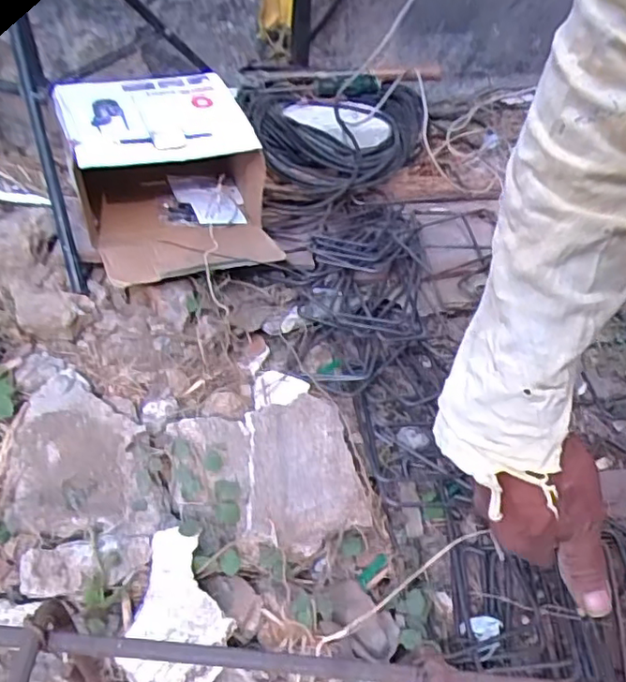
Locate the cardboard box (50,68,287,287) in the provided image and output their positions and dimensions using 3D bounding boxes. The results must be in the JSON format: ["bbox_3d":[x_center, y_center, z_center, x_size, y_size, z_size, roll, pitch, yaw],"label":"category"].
[{"bbox_3d":[-0.182,-0.209,0.791,0.227,0.159,0.266,-14,45,-19],"label":"cardboard box"}]

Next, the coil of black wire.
[{"bbox_3d":[0.029,-0.326,0.979,0.287,0.086,0.231,3,44,-5],"label":"coil of black wire"}]

